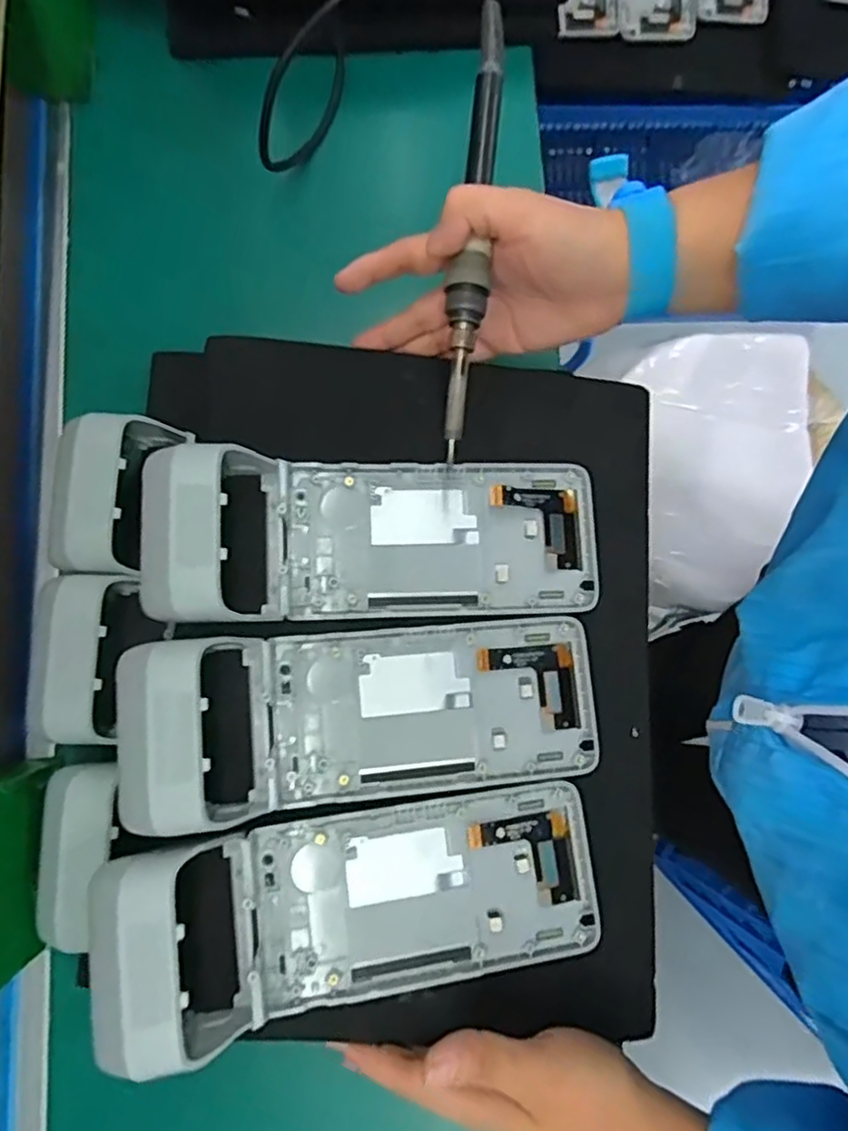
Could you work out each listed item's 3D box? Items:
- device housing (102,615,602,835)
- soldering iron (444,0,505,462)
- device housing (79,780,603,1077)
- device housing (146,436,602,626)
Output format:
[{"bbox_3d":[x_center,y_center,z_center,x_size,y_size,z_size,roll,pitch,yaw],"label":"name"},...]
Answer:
[{"bbox_3d":[-0.026,0.072,0.321,0.228,0.050,0.082,-2,79,-18],"label":"device housing"},{"bbox_3d":[0.023,-0.157,0.313,0.016,0.021,0.206,5,87,2],"label":"soldering iron"},{"bbox_3d":[-0.027,0.156,0.303,0.225,0.047,0.084,-3,79,-19],"label":"device housing"},{"bbox_3d":[-0.020,-0.013,0.336,0.226,0.046,0.084,0,79,-17],"label":"device housing"}]

